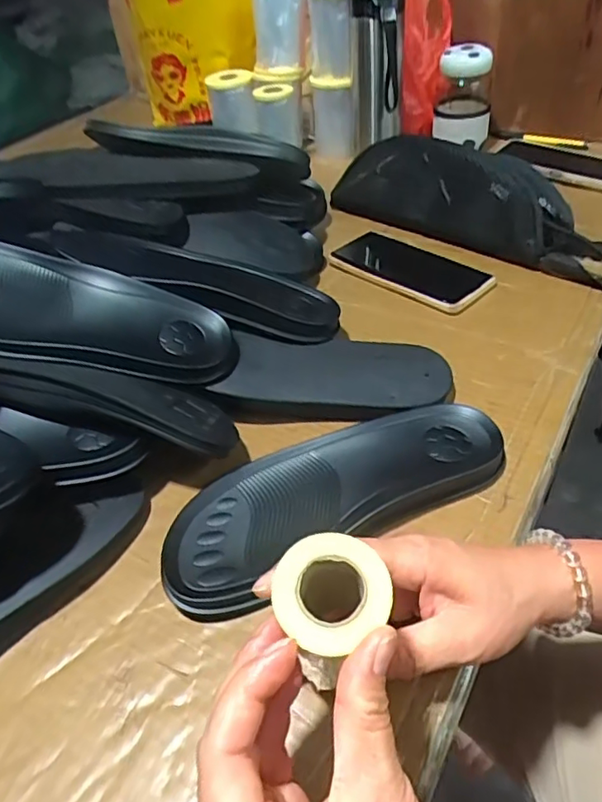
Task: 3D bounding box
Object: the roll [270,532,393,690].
[{"bbox_3d":[0.012,0.077,0.227,0.043,0.013,0.051,-22,45,-15],"label":"roll"}]

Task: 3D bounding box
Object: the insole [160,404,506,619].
[{"bbox_3d":[0.021,0.063,0.399,0.240,0.021,0.095,-23,46,-16],"label":"insole"}]

